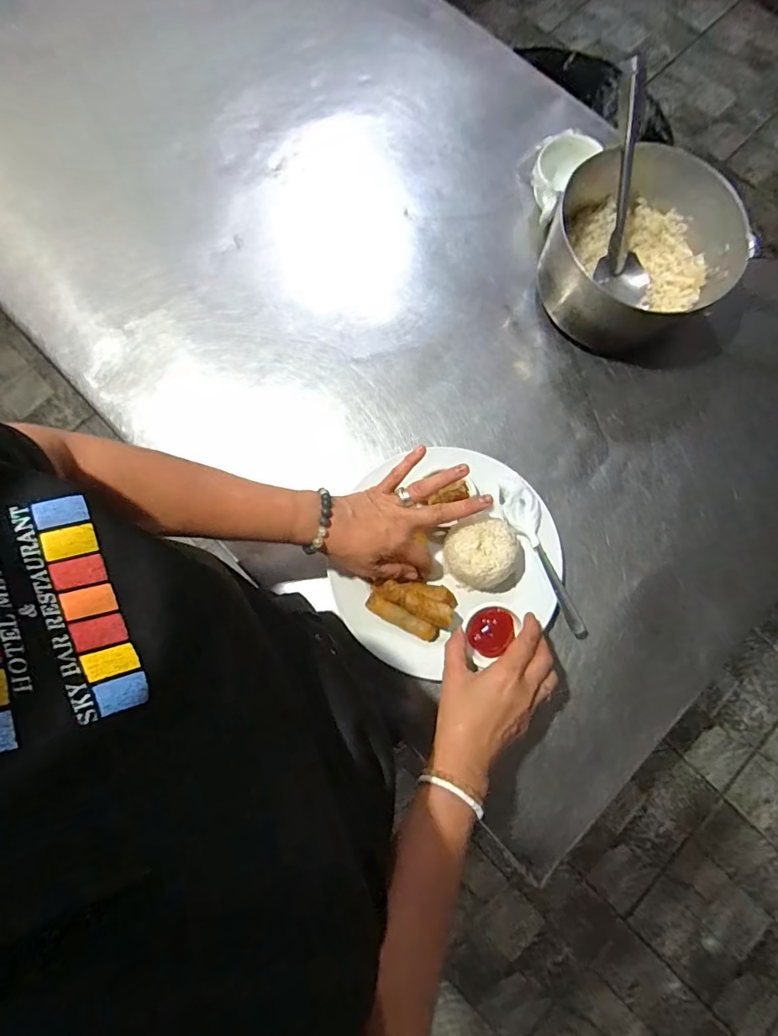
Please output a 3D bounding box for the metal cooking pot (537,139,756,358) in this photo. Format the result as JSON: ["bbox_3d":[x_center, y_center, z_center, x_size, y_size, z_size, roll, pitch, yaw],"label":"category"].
[{"bbox_3d":[0.299,-0.319,0.582,0.197,0.109,0.208,0,79,-1],"label":"metal cooking pot"}]

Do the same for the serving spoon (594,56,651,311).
[{"bbox_3d":[0.279,-0.374,0.550,0.051,0.046,0.242,-14,120,-4],"label":"serving spoon"}]

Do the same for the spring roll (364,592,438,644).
[{"bbox_3d":[0.015,0.109,0.510,0.084,0.030,0.019,29,80,4],"label":"spring roll"}]

